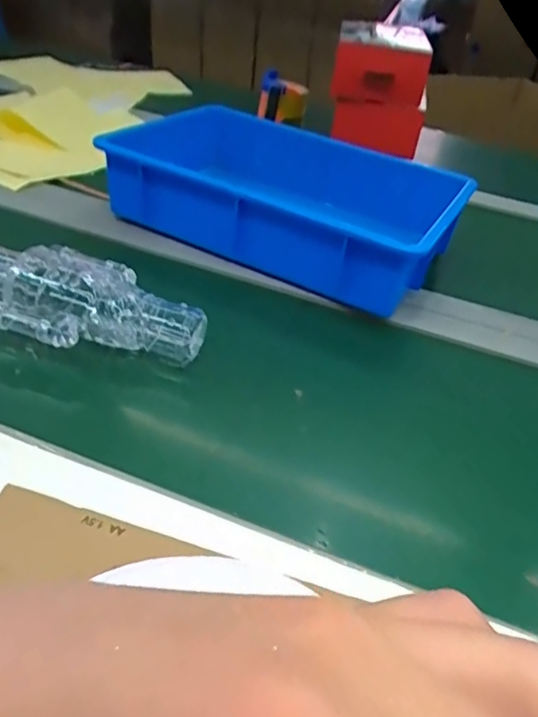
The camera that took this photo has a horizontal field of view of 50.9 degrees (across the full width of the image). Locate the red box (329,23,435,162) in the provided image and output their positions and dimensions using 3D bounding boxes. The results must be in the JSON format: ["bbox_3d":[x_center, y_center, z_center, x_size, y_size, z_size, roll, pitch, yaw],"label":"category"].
[{"bbox_3d":[0.187,-0.449,0.935,0.152,0.165,0.114,14,40,8],"label":"red box"}]

